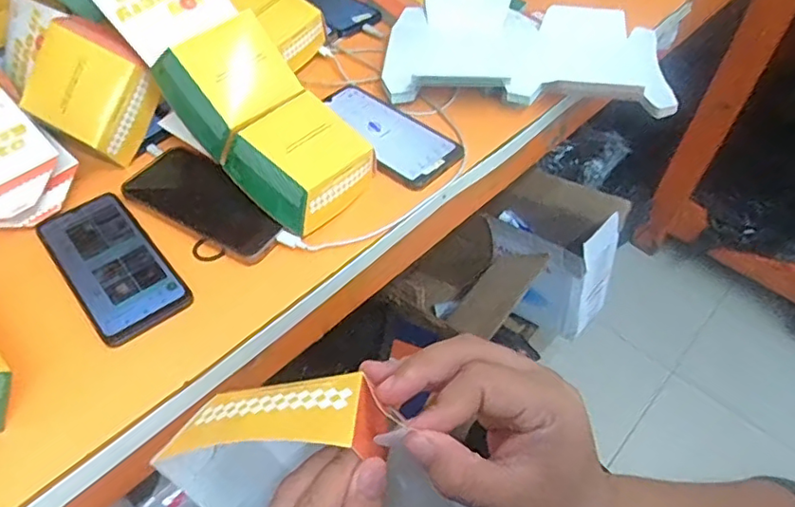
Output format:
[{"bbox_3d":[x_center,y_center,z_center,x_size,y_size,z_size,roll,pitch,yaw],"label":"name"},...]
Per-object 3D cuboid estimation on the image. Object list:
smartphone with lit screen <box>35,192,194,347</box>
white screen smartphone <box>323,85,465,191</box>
[{"bbox_3d":[-0.250,0.006,0.509,0.075,0.009,0.162,-33,59,-25],"label":"smartphone with lit screen"},{"bbox_3d":[-0.014,-0.132,0.620,0.171,0.011,0.086,35,58,24],"label":"white screen smartphone"}]

